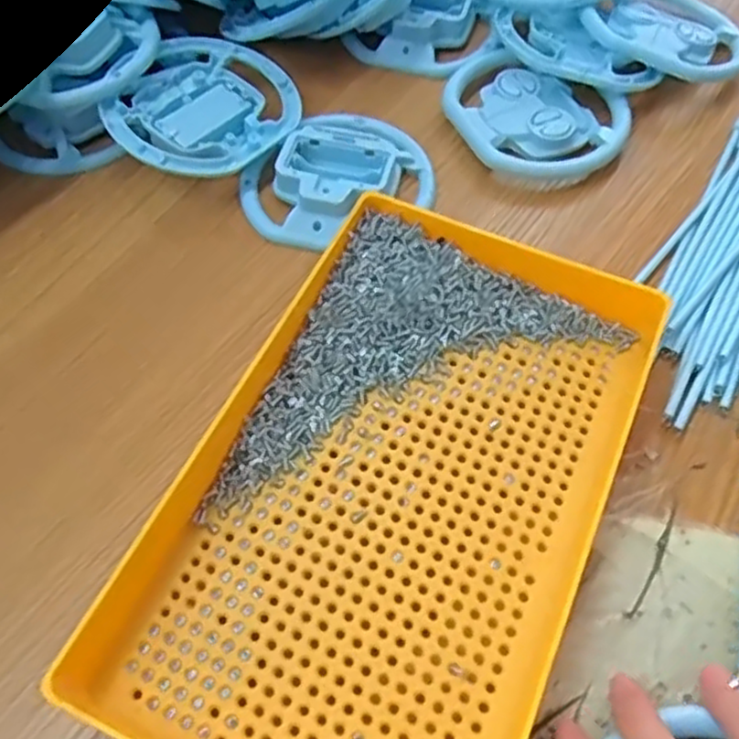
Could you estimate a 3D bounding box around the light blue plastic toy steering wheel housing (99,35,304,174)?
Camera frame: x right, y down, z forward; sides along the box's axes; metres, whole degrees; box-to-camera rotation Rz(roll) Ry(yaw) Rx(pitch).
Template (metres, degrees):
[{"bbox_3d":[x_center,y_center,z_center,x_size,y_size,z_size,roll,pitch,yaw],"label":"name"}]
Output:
[{"bbox_3d":[-0.089,-0.142,0.404,0.090,0.034,0.103,17,61,11],"label":"light blue plastic toy steering wheel housing"}]

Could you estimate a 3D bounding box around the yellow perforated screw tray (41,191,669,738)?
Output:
[{"bbox_3d":[0.011,0.047,0.288,0.158,0.037,0.244,24,63,14],"label":"yellow perforated screw tray"}]

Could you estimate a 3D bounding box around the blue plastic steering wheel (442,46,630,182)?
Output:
[{"bbox_3d":[0.091,-0.139,0.409,0.101,0.022,0.081,26,63,15],"label":"blue plastic steering wheel"}]

